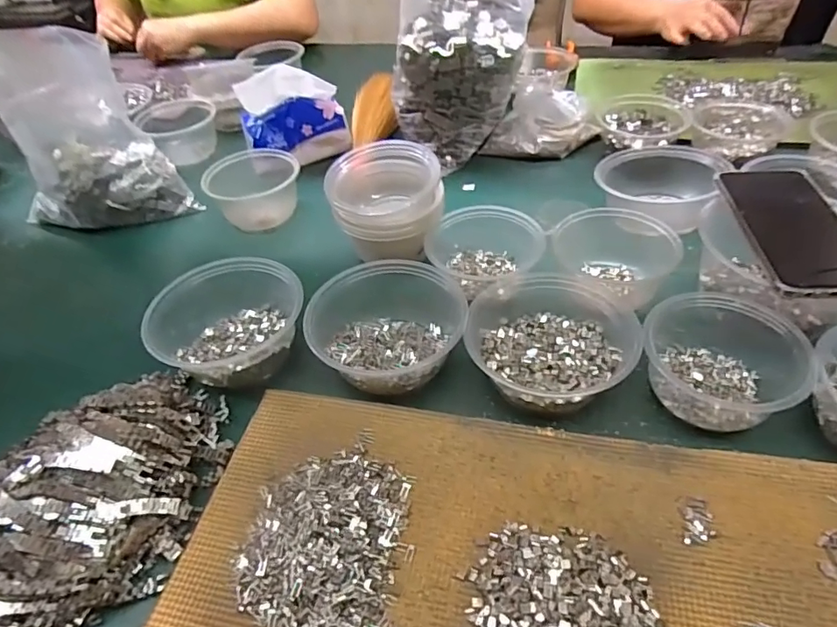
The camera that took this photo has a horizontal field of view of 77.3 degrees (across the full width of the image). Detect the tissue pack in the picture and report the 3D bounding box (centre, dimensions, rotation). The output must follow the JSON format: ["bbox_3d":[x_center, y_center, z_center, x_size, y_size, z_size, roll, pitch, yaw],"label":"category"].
[{"bbox_3d":[-0.174,-0.273,0.719,0.145,0.116,0.060,-11,46,-5],"label":"tissue pack"}]

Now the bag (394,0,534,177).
[{"bbox_3d":[0.056,-0.320,0.692,0.163,0.192,0.145,9,45,15],"label":"bag"}]

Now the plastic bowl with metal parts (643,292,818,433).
[{"bbox_3d":[0.236,0.034,0.407,0.101,0.056,0.108,-3,46,3],"label":"plastic bowl with metal parts"}]

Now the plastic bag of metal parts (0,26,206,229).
[{"bbox_3d":[-0.422,-0.214,0.639,0.176,0.201,0.171,-34,51,-21],"label":"plastic bag of metal parts"}]

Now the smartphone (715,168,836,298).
[{"bbox_3d":[0.308,-0.073,0.427,0.077,0.013,0.156,0,46,6],"label":"smartphone"}]

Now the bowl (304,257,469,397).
[{"bbox_3d":[-0.033,0.003,0.465,0.132,0.061,0.137,-3,43,3],"label":"bowl"}]

